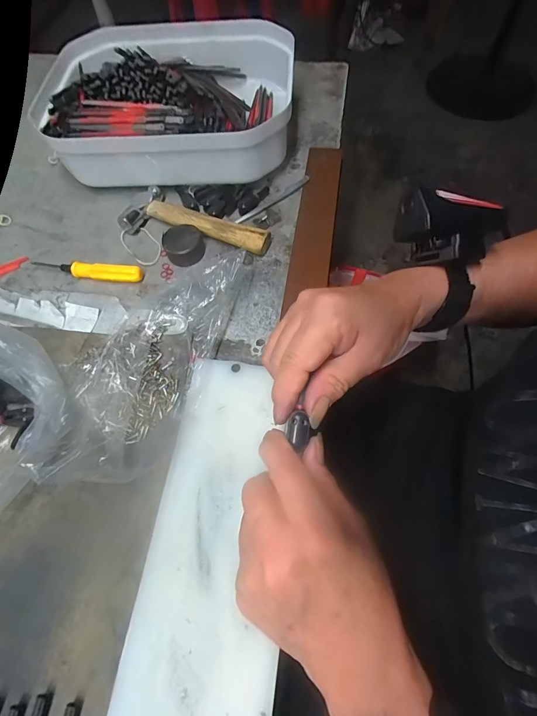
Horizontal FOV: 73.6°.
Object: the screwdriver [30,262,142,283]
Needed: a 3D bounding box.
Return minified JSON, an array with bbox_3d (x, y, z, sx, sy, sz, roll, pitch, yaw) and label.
[{"bbox_3d":[-0.182,-0.086,0.357,0.119,0.015,0.017,6,64,7],"label":"screwdriver"}]

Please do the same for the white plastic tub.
[{"bbox_3d":[-0.111,-0.291,0.419,0.274,0.075,0.218,2,63,5],"label":"white plastic tub"}]

